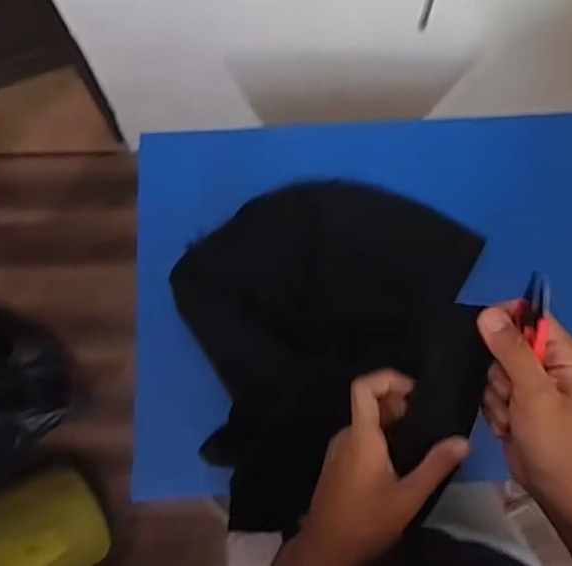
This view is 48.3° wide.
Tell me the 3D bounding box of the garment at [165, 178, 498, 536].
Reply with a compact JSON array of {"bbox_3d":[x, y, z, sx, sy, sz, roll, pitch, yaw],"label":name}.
[{"bbox_3d":[0.069,0.066,0.769,0.358,0.070,0.374,-12,75,-3],"label":"garment"}]

